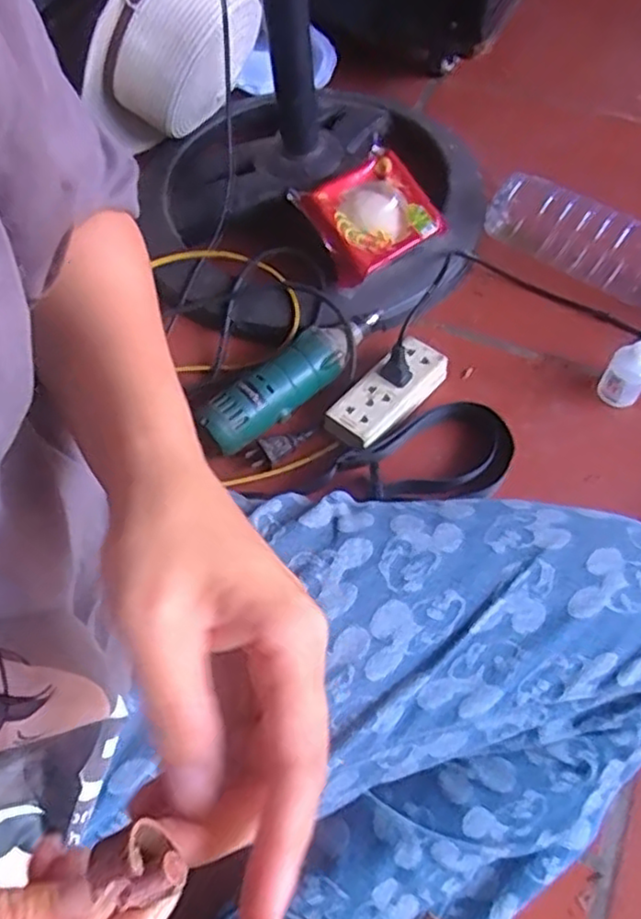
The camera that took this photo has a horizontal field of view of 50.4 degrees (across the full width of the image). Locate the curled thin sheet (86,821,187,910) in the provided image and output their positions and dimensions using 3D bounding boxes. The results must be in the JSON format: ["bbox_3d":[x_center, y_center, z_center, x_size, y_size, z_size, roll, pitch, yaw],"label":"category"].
[{"bbox_3d":[-0.046,0.102,0.170,0.018,0.013,0.018,-32,62,-14],"label":"curled thin sheet"}]

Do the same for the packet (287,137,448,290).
[{"bbox_3d":[0.045,-0.239,0.661,0.115,0.027,0.106,-34,84,-10],"label":"packet"}]

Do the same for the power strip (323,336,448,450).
[{"bbox_3d":[0.062,-0.059,0.637,0.053,0.036,0.123,39,70,23],"label":"power strip"}]

